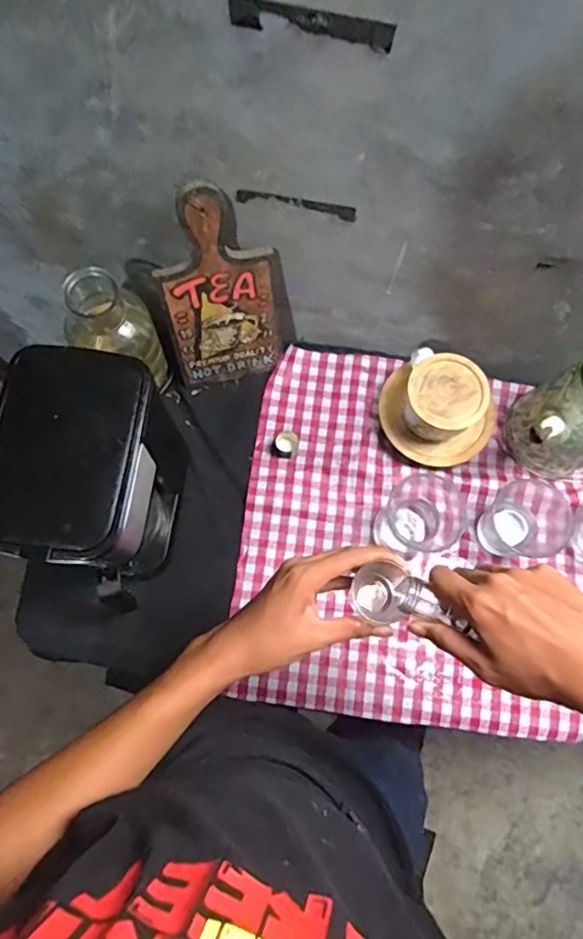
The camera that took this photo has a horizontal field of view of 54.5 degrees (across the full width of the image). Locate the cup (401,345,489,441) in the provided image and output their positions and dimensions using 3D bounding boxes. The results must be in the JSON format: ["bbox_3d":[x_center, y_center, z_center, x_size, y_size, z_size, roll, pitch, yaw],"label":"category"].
[{"bbox_3d":[0.194,-0.085,0.735,0.099,0.068,0.116,16,74,3],"label":"cup"}]

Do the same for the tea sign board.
[{"bbox_3d":[-0.086,-0.213,0.698,0.158,0.281,0.016,-16,58,-1],"label":"tea sign board"}]

